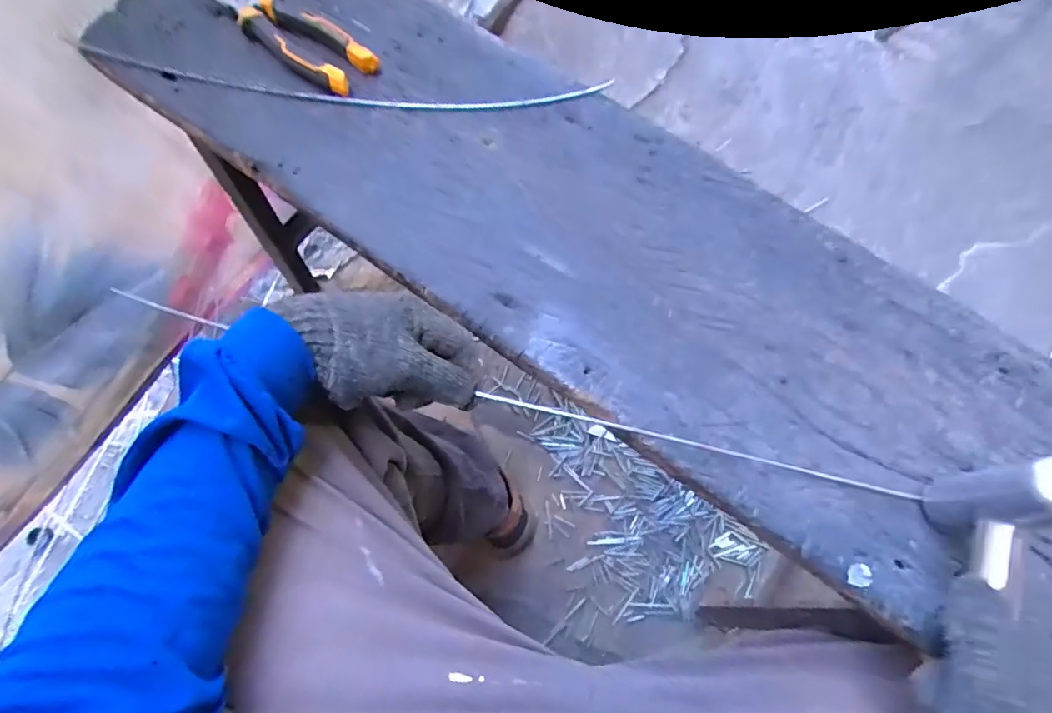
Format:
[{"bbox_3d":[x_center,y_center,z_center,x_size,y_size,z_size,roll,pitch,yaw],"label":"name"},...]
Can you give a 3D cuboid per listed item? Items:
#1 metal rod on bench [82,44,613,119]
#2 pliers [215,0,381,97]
[{"bbox_3d":[-0.173,-0.248,0.498,0.495,0.009,0.057,5,66,2],"label":"metal rod on bench"},{"bbox_3d":[-0.230,-0.305,0.501,0.191,0.018,0.055,33,77,7],"label":"pliers"}]

